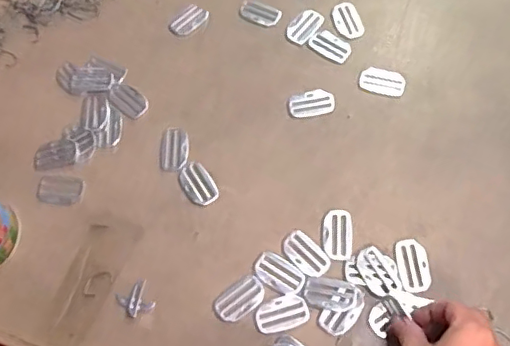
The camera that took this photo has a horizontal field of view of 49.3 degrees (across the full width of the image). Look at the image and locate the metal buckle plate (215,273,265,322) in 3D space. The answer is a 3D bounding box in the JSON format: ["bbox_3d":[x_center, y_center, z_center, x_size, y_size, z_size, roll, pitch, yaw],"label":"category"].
[{"bbox_3d":[-0.014,0.110,0.486,0.045,0.004,0.030,-36,69,-13],"label":"metal buckle plate"}]

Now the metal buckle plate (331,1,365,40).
[{"bbox_3d":[0.100,-0.165,0.599,0.030,0.004,0.050,-19,66,-5],"label":"metal buckle plate"}]

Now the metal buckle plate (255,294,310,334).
[{"bbox_3d":[0.023,0.120,0.475,0.045,0.004,0.029,-18,66,-5],"label":"metal buckle plate"}]

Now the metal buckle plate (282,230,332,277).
[{"bbox_3d":[0.046,0.073,0.497,0.026,0.004,0.045,-43,70,-15],"label":"metal buckle plate"}]

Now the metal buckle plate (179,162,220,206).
[{"bbox_3d":[-0.054,0.010,0.531,0.028,0.005,0.045,-33,68,-11],"label":"metal buckle plate"}]

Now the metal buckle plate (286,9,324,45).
[{"bbox_3d":[0.053,-0.159,0.598,0.028,0.004,0.047,33,71,16],"label":"metal buckle plate"}]

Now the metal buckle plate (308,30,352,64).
[{"bbox_3d":[0.080,-0.134,0.585,0.044,0.004,0.027,36,72,17],"label":"metal buckle plate"}]

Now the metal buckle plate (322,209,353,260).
[{"bbox_3d":[0.075,0.055,0.501,0.026,0.004,0.046,3,66,5],"label":"metal buckle plate"}]

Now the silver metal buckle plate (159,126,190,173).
[{"bbox_3d":[-0.079,-0.024,0.549,0.028,0.004,0.050,0,66,3],"label":"silver metal buckle plate"}]

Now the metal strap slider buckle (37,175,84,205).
[{"bbox_3d":[-0.187,0.017,0.534,0.044,0.004,0.027,7,66,6],"label":"metal strap slider buckle"}]

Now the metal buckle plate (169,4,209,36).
[{"bbox_3d":[-0.072,-0.166,0.607,0.028,0.004,0.043,40,74,18],"label":"metal buckle plate"}]

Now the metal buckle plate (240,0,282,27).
[{"bbox_3d":[0.005,-0.176,0.609,0.045,0.004,0.028,27,70,14],"label":"metal buckle plate"}]

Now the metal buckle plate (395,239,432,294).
[{"bbox_3d":[0.139,0.081,0.486,0.027,0.004,0.047,-4,65,1],"label":"metal buckle plate"}]

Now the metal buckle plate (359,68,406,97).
[{"bbox_3d":[0.130,-0.093,0.564,0.044,0.004,0.028,17,68,10],"label":"metal buckle plate"}]

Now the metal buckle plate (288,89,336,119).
[{"bbox_3d":[0.057,-0.069,0.558,0.047,0.004,0.029,-14,66,-3],"label":"metal buckle plate"}]

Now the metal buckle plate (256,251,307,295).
[{"bbox_3d":[0.022,0.089,0.491,0.045,0.004,0.027,31,71,16],"label":"metal buckle plate"}]

